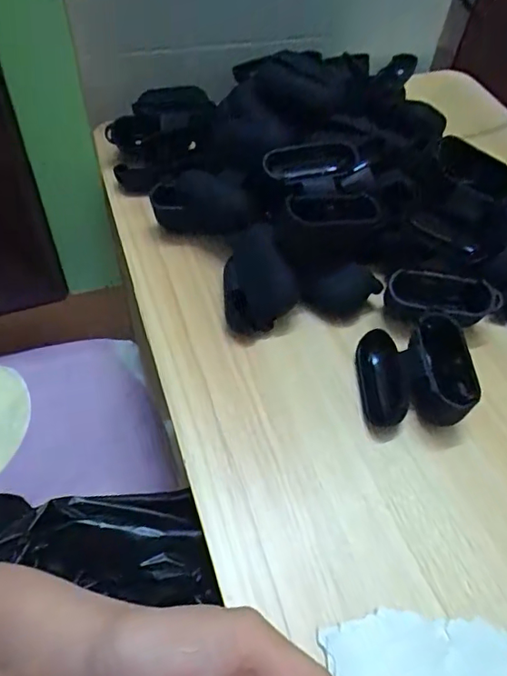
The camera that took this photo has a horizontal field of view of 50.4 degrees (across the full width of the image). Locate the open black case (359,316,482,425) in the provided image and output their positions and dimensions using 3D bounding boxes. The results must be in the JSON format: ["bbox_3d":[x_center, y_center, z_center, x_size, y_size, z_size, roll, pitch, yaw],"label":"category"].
[{"bbox_3d":[0.093,0.024,0.324,0.059,0.035,0.066,-3,52,-1],"label":"open black case"}]

